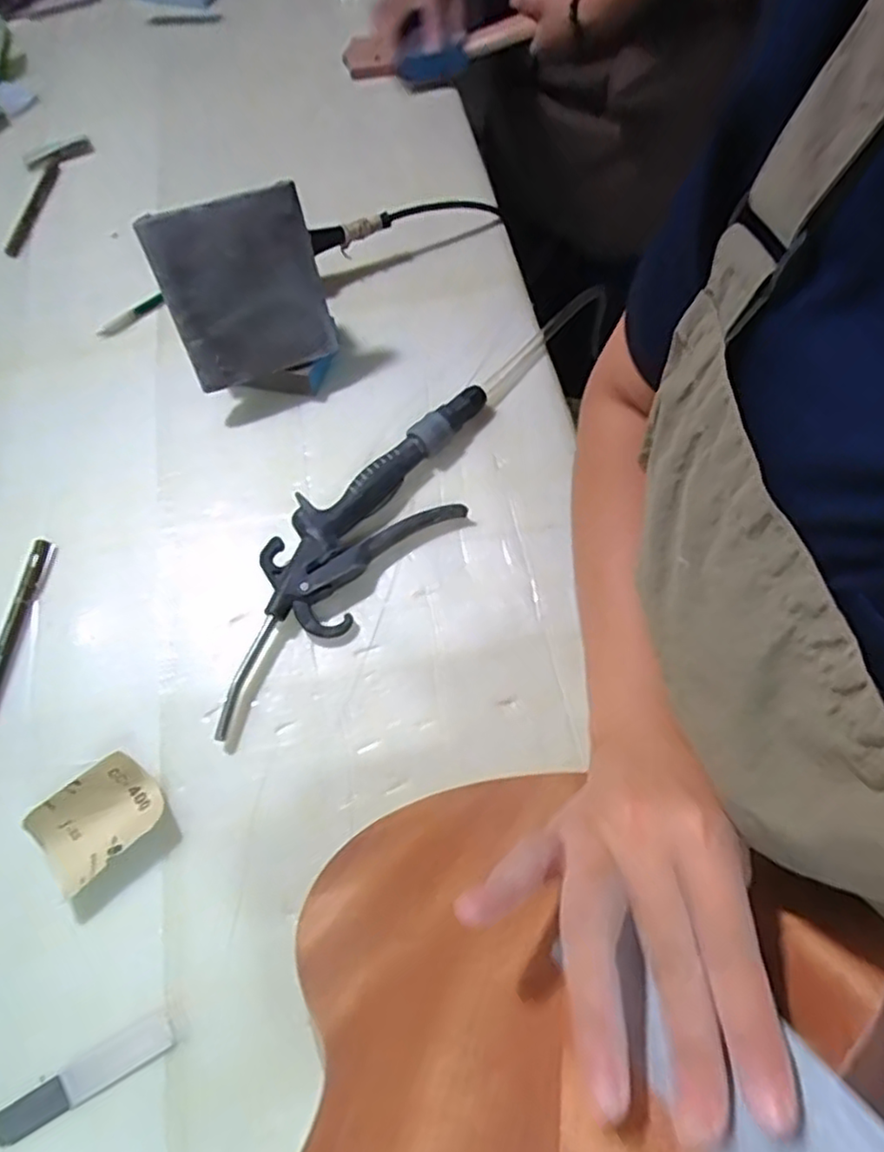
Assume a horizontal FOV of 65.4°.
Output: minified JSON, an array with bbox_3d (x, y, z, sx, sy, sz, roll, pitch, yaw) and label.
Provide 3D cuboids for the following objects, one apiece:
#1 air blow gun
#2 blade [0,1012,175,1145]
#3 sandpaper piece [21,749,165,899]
[{"bbox_3d":[-0.063,-0.026,0.495,0.081,0.029,0.297,40,72,20],"label":"air blow gun"},{"bbox_3d":[-0.194,0.271,0.370,0.099,0.004,0.019,-27,65,-10],"label":"blade"},{"bbox_3d":[-0.210,0.148,0.419,0.070,0.023,0.053,-40,68,-16],"label":"sandpaper piece"}]

